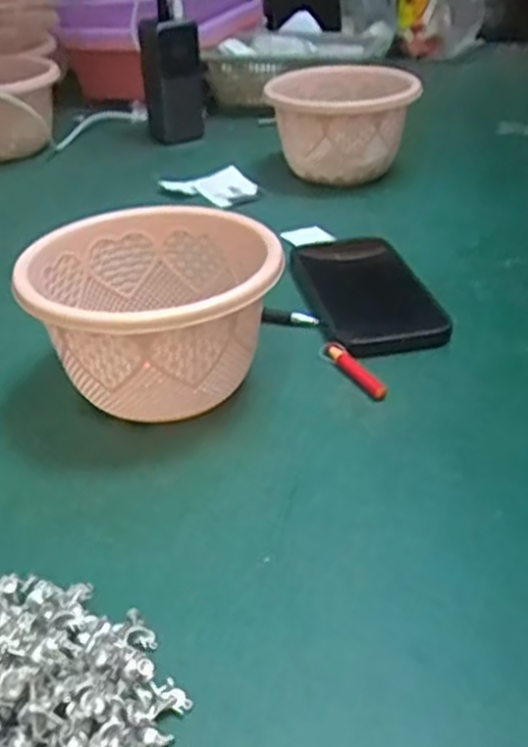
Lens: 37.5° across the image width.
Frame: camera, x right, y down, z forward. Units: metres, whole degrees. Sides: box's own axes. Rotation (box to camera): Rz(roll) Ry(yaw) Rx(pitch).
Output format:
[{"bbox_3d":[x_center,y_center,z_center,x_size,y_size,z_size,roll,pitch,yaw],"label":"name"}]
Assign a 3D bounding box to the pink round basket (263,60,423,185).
[{"bbox_3d":[0.076,-0.245,0.775,0.134,0.097,0.147,0,34,0],"label":"pink round basket"}]

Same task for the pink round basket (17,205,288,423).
[{"bbox_3d":[-0.064,-0.031,0.462,0.141,0.092,0.130,0,34,0],"label":"pink round basket"}]

